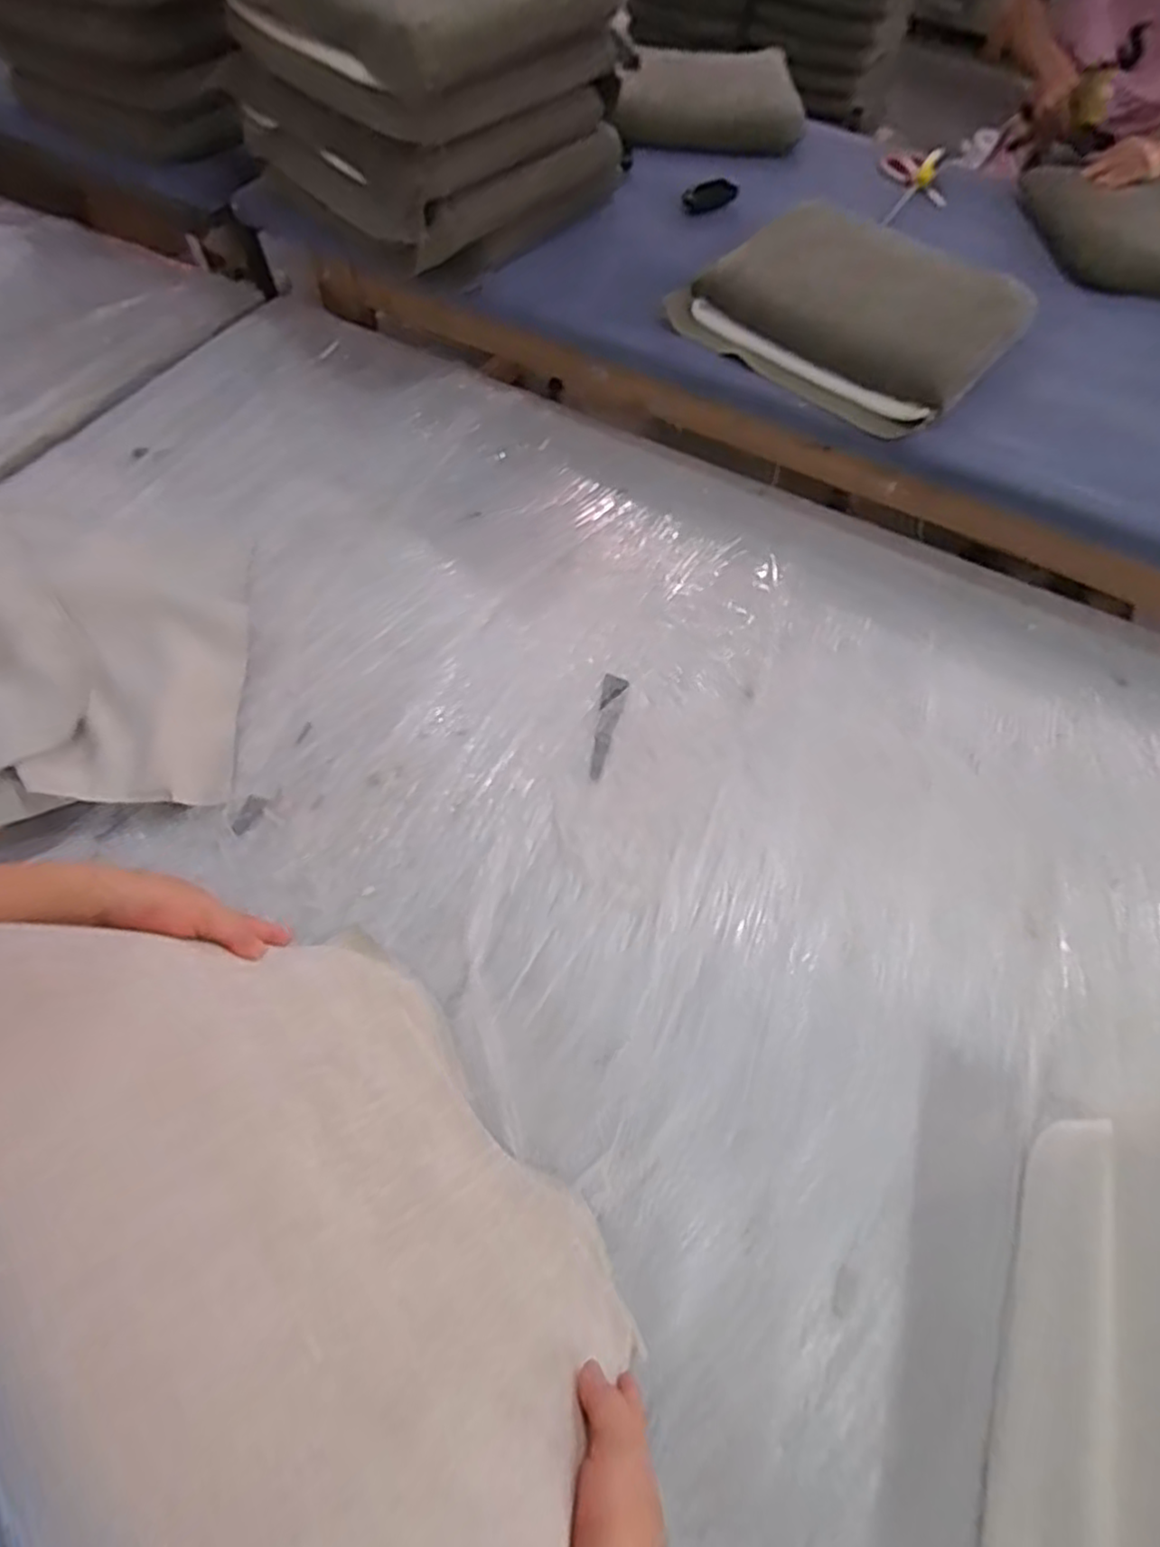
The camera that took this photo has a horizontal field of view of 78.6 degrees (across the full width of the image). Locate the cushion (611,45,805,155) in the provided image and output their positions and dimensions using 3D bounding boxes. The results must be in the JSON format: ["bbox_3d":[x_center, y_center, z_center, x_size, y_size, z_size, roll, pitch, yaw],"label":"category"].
[{"bbox_3d":[0.260,-1.370,1.429,0.363,0.083,0.284,-10,60,-9],"label":"cushion"}]

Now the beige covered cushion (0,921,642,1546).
[{"bbox_3d":[-0.143,0.263,0.447,0.043,0.441,0.401,-46,71,0],"label":"beige covered cushion"}]

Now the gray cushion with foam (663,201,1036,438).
[{"bbox_3d":[0.425,-0.721,1.087,0.441,0.085,0.353,36,64,17],"label":"gray cushion with foam"}]

